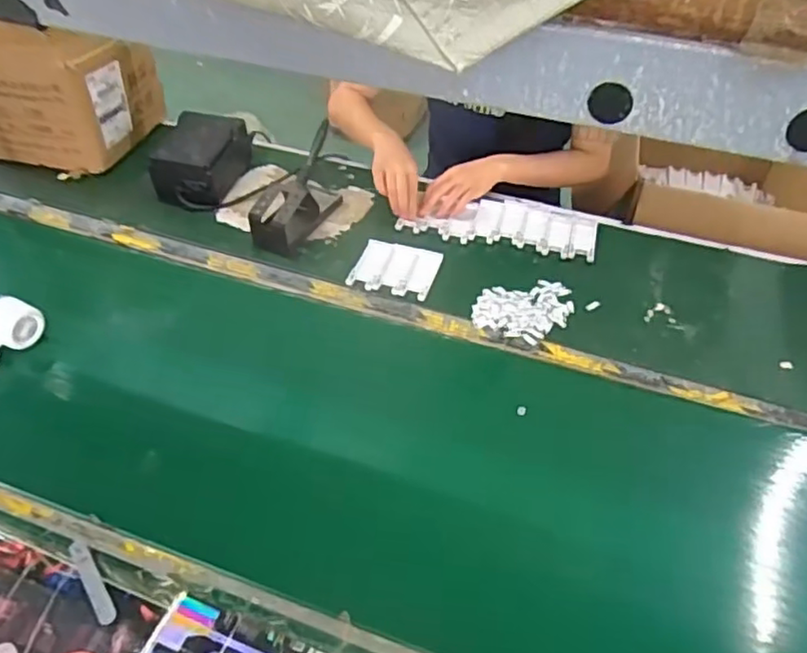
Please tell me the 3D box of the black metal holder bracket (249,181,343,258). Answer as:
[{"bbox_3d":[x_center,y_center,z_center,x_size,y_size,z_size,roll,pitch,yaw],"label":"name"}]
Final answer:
[{"bbox_3d":[-0.171,-0.184,1.016,0.078,0.069,0.152,18,47,16],"label":"black metal holder bracket"}]

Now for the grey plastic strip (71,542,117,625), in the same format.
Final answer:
[{"bbox_3d":[-0.299,0.243,0.625,0.015,0.006,0.099,-27,52,-26],"label":"grey plastic strip"}]

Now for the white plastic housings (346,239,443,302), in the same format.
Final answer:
[{"bbox_3d":[-0.011,-0.087,0.967,0.119,0.007,0.104,12,46,10],"label":"white plastic housings"}]

